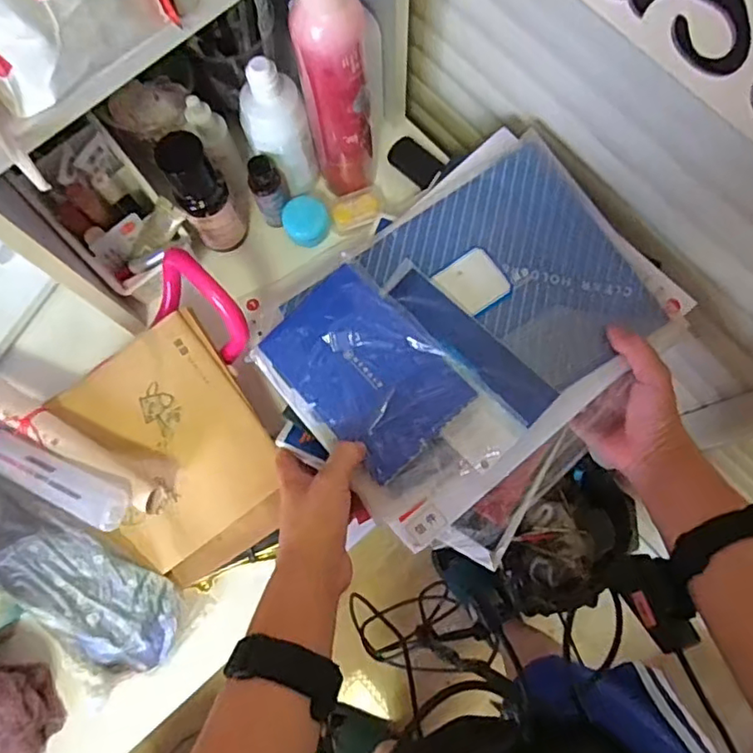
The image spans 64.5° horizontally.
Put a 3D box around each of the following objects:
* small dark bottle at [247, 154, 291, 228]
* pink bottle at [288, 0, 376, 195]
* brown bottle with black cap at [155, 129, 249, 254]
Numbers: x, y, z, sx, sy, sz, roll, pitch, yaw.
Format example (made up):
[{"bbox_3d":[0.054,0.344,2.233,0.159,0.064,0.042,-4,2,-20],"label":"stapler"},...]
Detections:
[{"bbox_3d":[-0.107,-0.186,0.608,0.037,0.090,0.041,-13,77,-4],"label":"small dark bottle"},{"bbox_3d":[-0.033,-0.264,0.540,0.066,0.256,0.065,-1,77,-1],"label":"pink bottle"},{"bbox_3d":[-0.164,-0.168,0.572,0.050,0.139,0.041,-29,79,-8],"label":"brown bottle with black cap"}]

